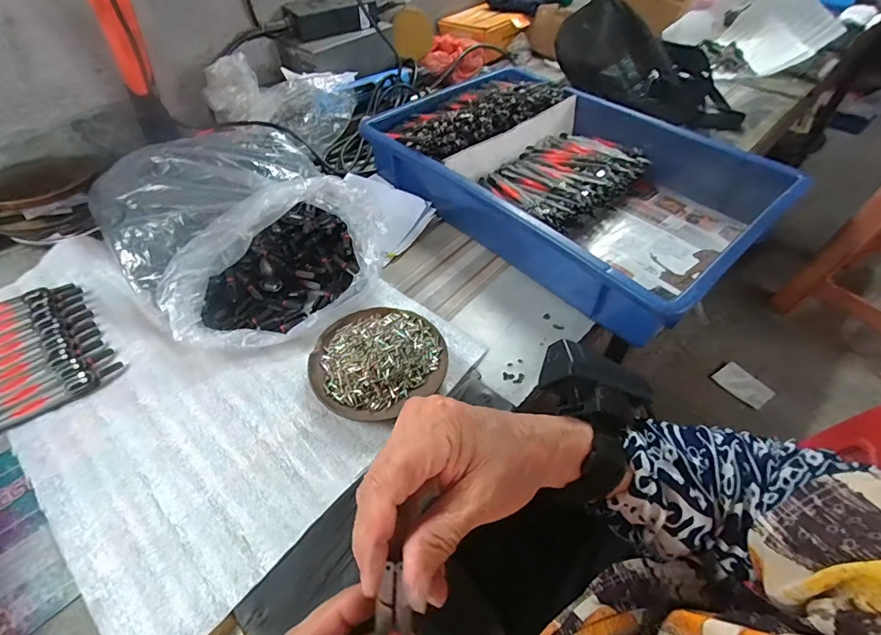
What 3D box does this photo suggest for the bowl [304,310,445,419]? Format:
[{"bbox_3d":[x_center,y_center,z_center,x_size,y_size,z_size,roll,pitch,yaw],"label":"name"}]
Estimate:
[{"bbox_3d":[-0.056,0.033,0.381,0.110,0.025,0.105,0,49,1],"label":"bowl"}]

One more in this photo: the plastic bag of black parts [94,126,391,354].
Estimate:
[{"bbox_3d":[-0.200,-0.106,0.452,0.235,0.090,0.289,-30,54,-23],"label":"plastic bag of black parts"}]

